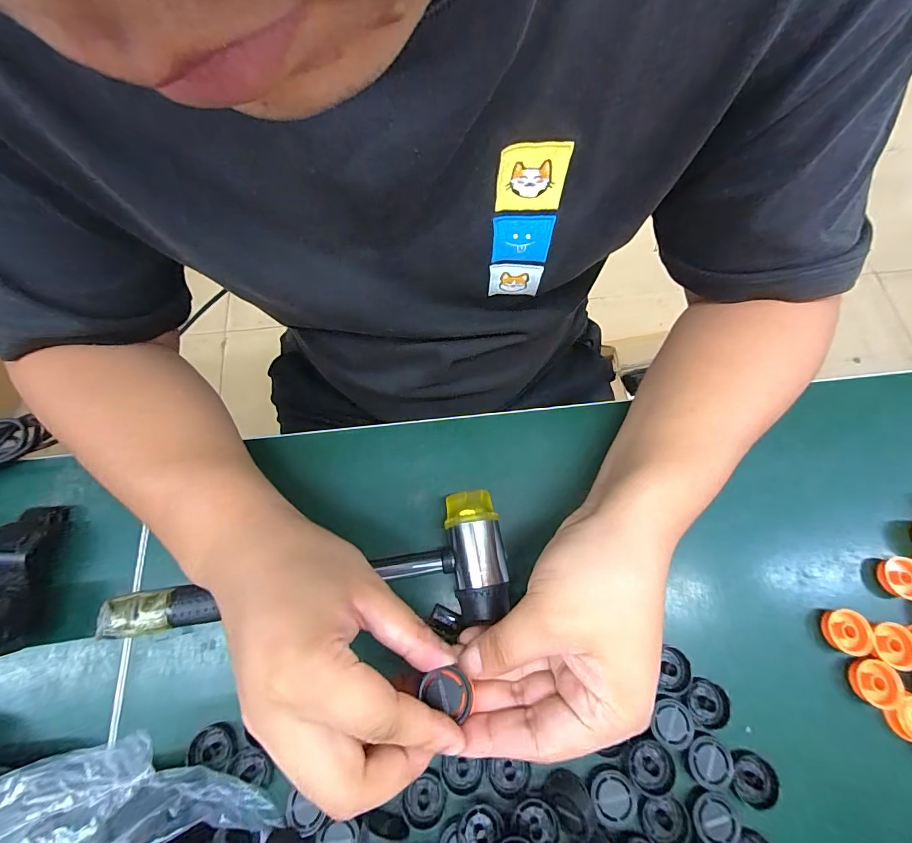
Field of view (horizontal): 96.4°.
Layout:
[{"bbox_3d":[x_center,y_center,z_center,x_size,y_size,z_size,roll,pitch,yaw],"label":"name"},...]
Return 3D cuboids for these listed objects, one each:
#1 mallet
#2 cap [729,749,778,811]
[{"bbox_3d":[-0.088,0.115,0.257,0.248,0.025,0.076,-16,71,-6],"label":"mallet"},{"bbox_3d":[0.169,0.204,0.233,0.023,0.011,0.025,0,70,0],"label":"cap"}]

